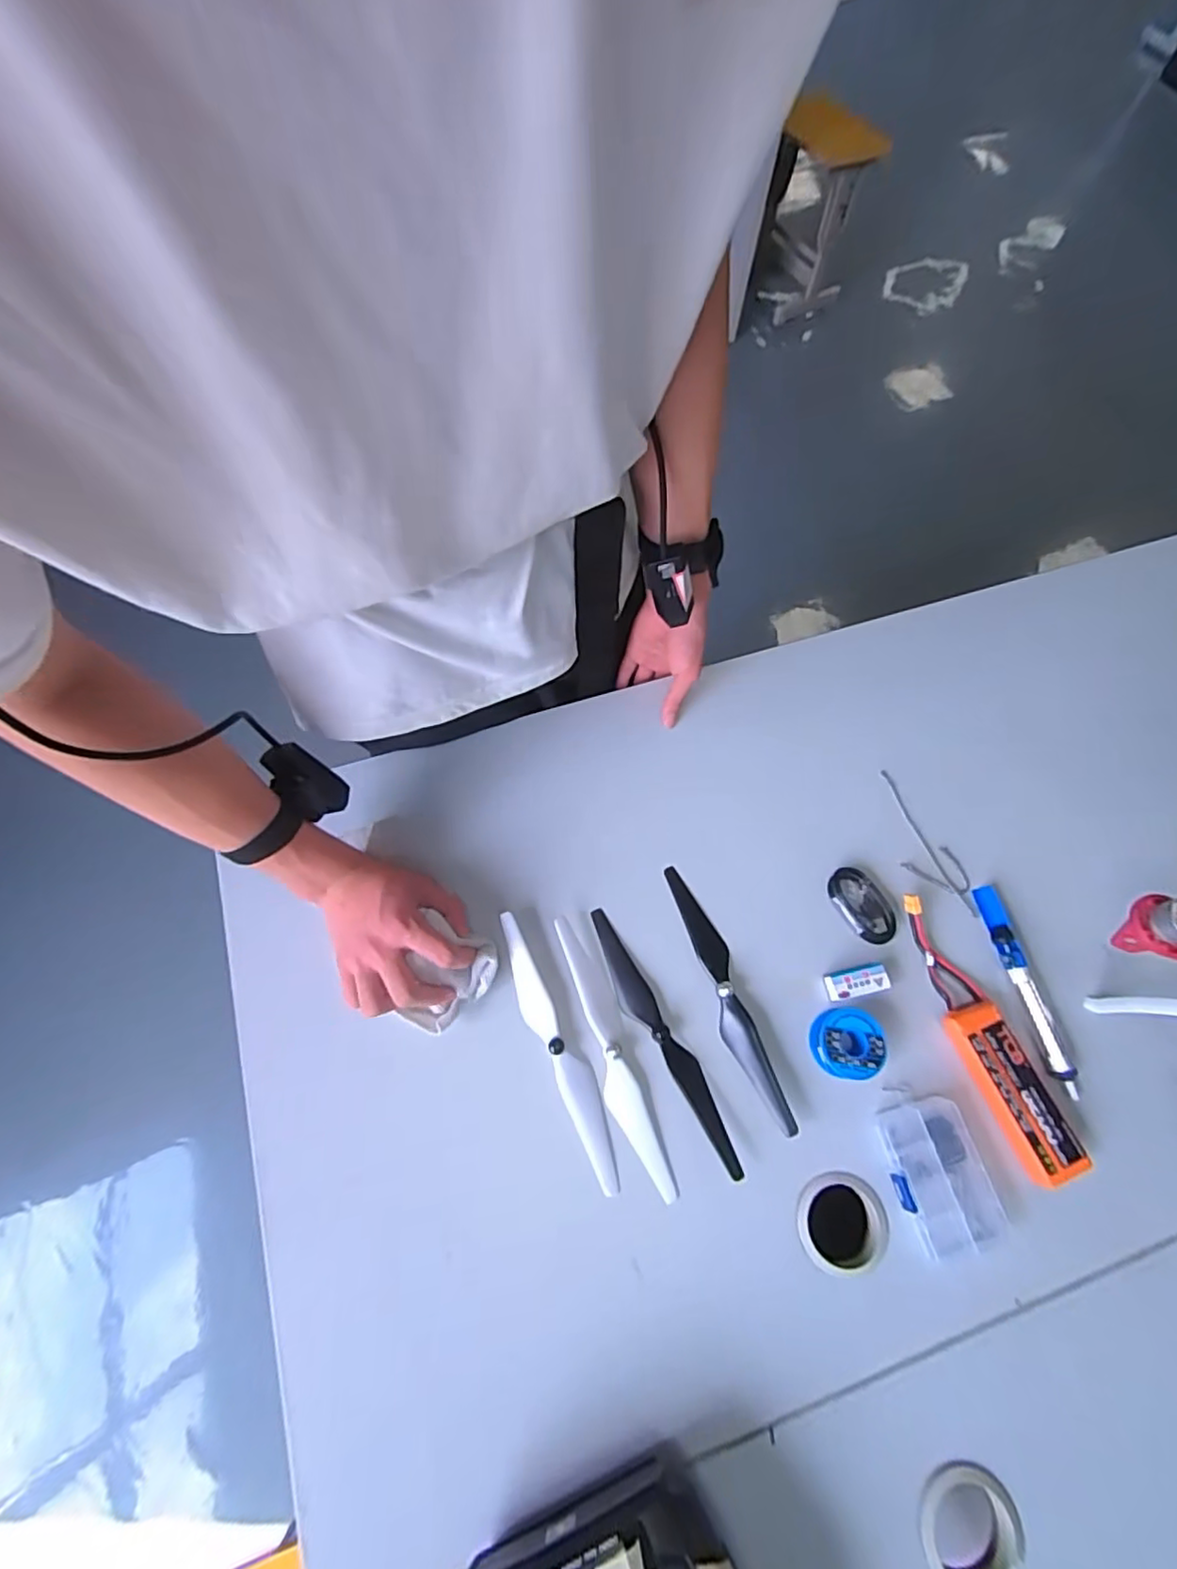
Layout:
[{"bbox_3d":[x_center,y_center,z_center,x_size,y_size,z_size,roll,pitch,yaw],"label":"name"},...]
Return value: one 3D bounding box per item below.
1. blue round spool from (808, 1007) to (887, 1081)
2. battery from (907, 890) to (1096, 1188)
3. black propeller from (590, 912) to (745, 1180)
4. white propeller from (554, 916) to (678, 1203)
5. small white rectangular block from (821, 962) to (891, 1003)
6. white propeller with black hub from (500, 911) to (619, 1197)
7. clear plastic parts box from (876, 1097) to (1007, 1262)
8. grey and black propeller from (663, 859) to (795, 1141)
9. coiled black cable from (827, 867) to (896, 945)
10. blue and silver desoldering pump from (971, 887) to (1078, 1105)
[{"bbox_3d":[0.218,0.219,0.534,0.055,0.033,0.054,0,68,-1],"label":"blue round spool"},{"bbox_3d":[0.337,0.208,0.542,0.052,0.031,0.230,-20,69,-9],"label":"battery"},{"bbox_3d":[0.062,0.211,0.536,0.030,0.016,0.231,-29,71,-12],"label":"black propeller"},{"bbox_3d":[0.020,0.225,0.533,0.032,0.013,0.230,-18,69,-8],"label":"white propeller"},{"bbox_3d":[0.234,0.175,0.556,0.053,0.025,0.023,-11,68,-5],"label":"small white rectangular block"},{"bbox_3d":[-0.027,0.221,0.534,0.030,0.018,0.233,-25,70,-11],"label":"white propeller with black hub"},{"bbox_3d":[0.278,0.310,0.498,0.069,0.022,0.101,-10,68,-5],"label":"clear plastic parts box"},{"bbox_3d":[0.121,0.182,0.555,0.032,0.015,0.232,-18,69,-8],"label":"grey and black propeller"},{"bbox_3d":[0.256,0.113,0.587,0.042,0.016,0.074,-26,71,-11],"label":"coiled black cable"},{"bbox_3d":[0.388,0.179,0.561,0.020,0.023,0.177,-9,68,-4],"label":"blue and silver desoldering pump"}]

